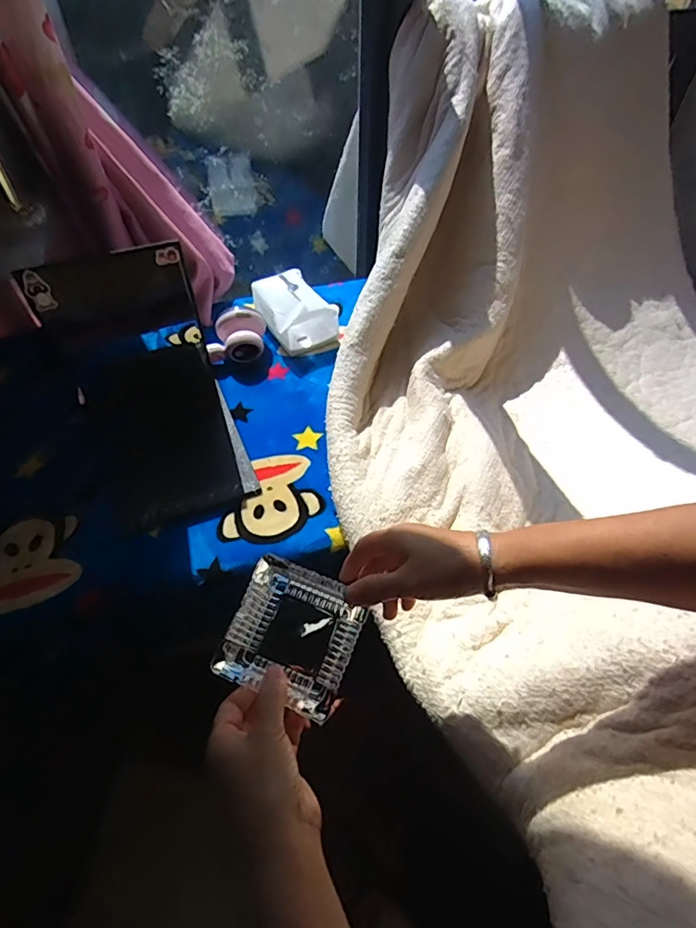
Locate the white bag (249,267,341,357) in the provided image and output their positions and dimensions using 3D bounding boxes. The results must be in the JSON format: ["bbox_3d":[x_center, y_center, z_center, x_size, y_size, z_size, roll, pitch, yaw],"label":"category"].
[{"bbox_3d":[-0.090,-0.257,0.845,0.098,0.071,0.134,-28,58,-20],"label":"white bag"}]

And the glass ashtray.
[{"bbox_3d":[-0.045,0.145,0.428,0.102,0.039,0.102,20,56,11],"label":"glass ashtray"}]

